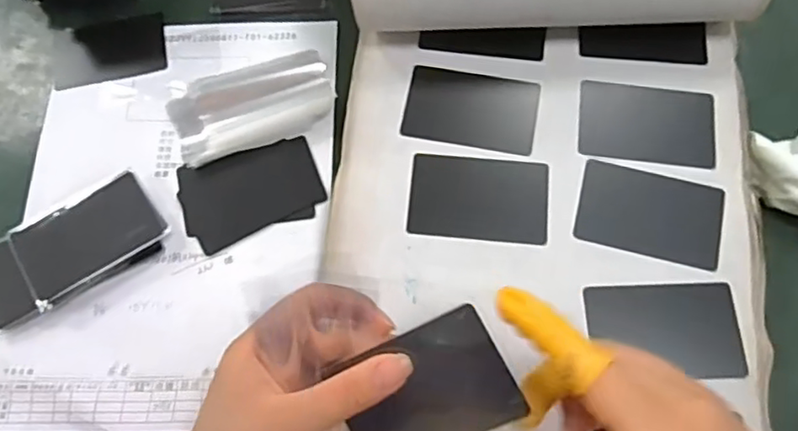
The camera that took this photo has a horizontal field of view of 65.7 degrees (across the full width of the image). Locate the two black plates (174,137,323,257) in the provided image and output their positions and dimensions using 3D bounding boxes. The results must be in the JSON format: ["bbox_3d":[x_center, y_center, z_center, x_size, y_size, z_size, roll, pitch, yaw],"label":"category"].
[{"bbox_3d":[-0.101,-0.016,0.425,0.093,0.004,0.063,-18,71,-6],"label":"two black plates"}]

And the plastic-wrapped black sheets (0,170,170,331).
[{"bbox_3d":[-0.216,0.023,0.404,0.121,0.016,0.059,-32,73,-10],"label":"plastic-wrapped black sheets"}]

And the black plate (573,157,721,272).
[{"bbox_3d":[0.153,-0.002,0.377,0.085,0.008,0.055,12,72,6],"label":"black plate"}]

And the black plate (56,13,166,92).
[{"bbox_3d":[-0.220,-0.126,0.473,0.084,0.006,0.052,-12,71,-4],"label":"black plate"}]

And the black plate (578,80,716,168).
[{"bbox_3d":[0.159,-0.059,0.398,0.084,0.006,0.052,7,75,5],"label":"black plate"}]

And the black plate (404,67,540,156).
[{"bbox_3d":[0.047,-0.070,0.400,0.083,0.004,0.053,11,71,4],"label":"black plate"}]

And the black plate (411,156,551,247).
[{"bbox_3d":[0.049,-0.011,0.380,0.083,0.004,0.053,6,70,2],"label":"black plate"}]

